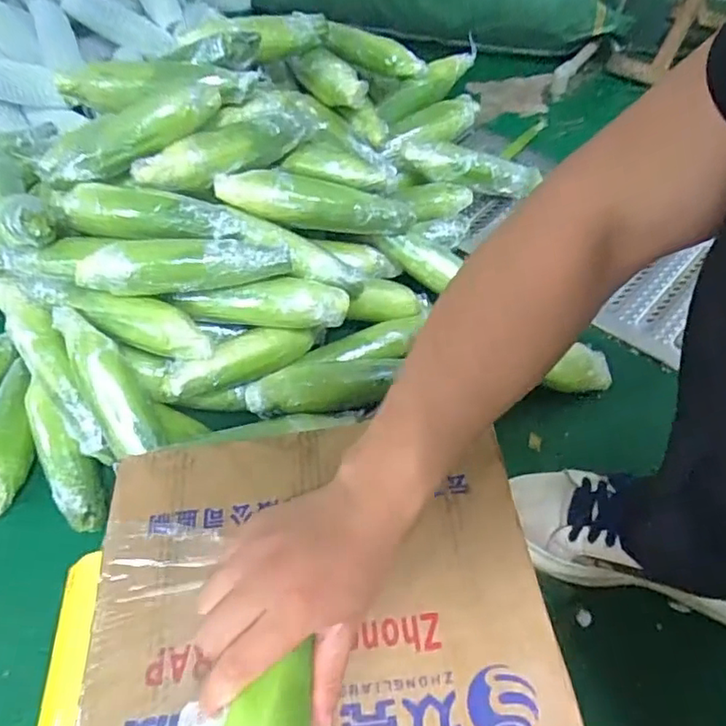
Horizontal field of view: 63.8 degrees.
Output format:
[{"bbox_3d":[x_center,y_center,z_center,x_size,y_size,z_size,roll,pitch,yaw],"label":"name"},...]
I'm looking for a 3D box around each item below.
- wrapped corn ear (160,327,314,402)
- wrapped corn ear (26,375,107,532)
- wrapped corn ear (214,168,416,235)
[{"bbox_3d":[-0.139,-0.009,0.669,0.196,0.047,0.049,-22,52,-30],"label":"wrapped corn ear"},{"bbox_3d":[-0.340,0.096,0.653,0.054,0.048,0.175,-29,77,-16],"label":"wrapped corn ear"},{"bbox_3d":[-0.057,-0.198,0.715,0.237,0.052,0.059,7,51,-12],"label":"wrapped corn ear"}]

